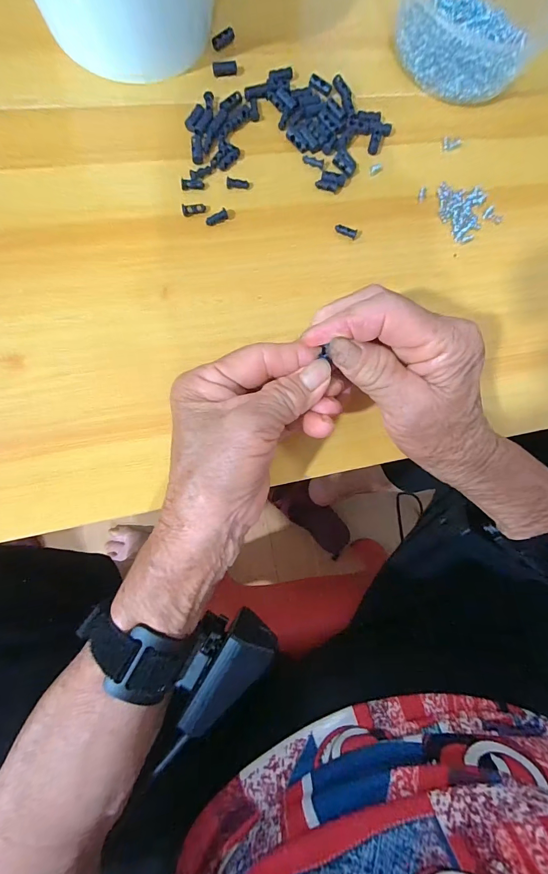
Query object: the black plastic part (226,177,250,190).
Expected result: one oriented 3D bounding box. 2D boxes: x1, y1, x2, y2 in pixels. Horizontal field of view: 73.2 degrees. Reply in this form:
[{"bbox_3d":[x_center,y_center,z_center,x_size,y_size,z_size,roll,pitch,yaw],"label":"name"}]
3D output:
[{"bbox_3d":[-0.026,-0.185,0.269,0.017,0.004,0.006,0,82,-6],"label":"black plastic part"}]

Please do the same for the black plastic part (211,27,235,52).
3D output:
[{"bbox_3d":[-0.040,-0.310,0.287,0.019,0.008,0.008,-33,87,3],"label":"black plastic part"}]

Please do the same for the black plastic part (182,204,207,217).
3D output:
[{"bbox_3d":[-0.056,-0.161,0.260,0.017,0.005,0.007,-15,84,-8],"label":"black plastic part"}]

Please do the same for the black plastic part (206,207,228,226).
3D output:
[{"bbox_3d":[-0.041,-0.157,0.263,0.017,0.004,0.006,-35,87,-9],"label":"black plastic part"}]

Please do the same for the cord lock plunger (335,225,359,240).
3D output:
[{"bbox_3d":[0.054,-0.154,0.274,0.017,0.004,0.007,22,81,-3],"label":"cord lock plunger"}]

